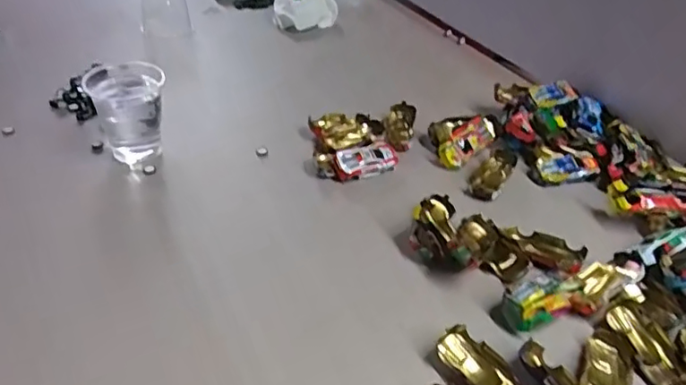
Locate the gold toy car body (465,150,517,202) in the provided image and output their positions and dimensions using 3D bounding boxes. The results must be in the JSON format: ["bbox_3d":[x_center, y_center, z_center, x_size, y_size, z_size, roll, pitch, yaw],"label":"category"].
[{"bbox_3d":[0.137,-0.016,0.544,0.031,0.019,0.067,24,45,24],"label":"gold toy car body"}]

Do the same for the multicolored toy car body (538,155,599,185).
[{"bbox_3d":[0.210,-0.023,0.549,0.062,0.017,0.023,-8,42,-11],"label":"multicolored toy car body"}]

